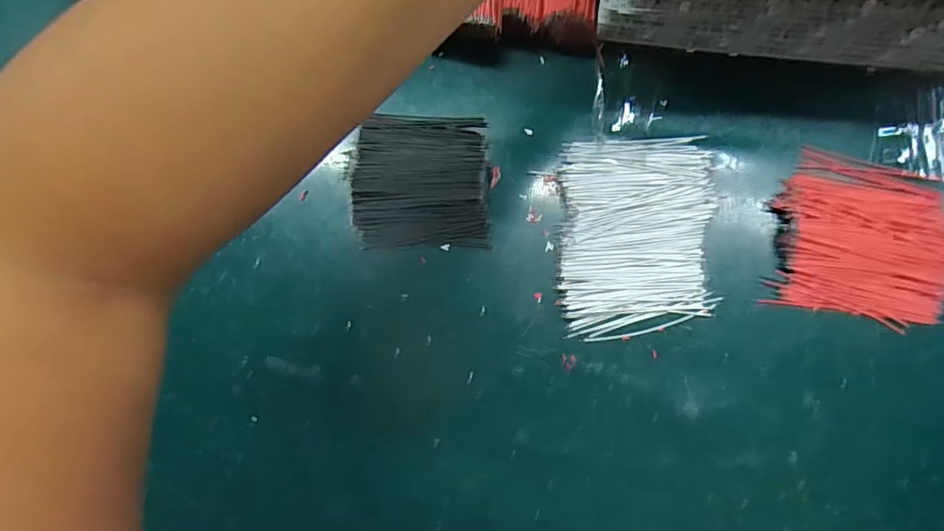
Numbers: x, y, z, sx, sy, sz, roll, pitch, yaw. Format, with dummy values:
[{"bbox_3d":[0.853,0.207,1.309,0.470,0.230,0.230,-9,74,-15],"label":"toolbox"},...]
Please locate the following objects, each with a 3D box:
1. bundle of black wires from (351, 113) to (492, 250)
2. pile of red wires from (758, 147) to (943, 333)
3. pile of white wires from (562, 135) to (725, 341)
[{"bbox_3d":[-0.033,-0.055,0.338,0.084,0.011,0.086,-1,83,5],"label":"bundle of black wires"},{"bbox_3d":[0.230,-0.016,0.308,0.096,0.014,0.093,13,84,6],"label":"pile of red wires"},{"bbox_3d":[0.101,-0.018,0.323,0.090,0.008,0.121,-1,83,5],"label":"pile of white wires"}]

